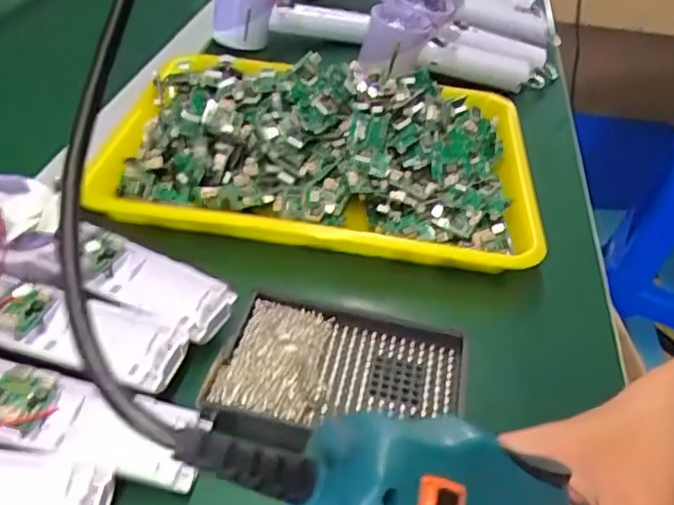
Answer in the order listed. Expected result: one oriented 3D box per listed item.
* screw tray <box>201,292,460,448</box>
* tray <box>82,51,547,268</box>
[{"bbox_3d":[0.002,0.071,0.347,0.133,0.014,0.092,11,41,4],"label":"screw tray"},{"bbox_3d":[-0.012,-0.100,0.507,0.350,0.056,0.242,7,41,0],"label":"tray"}]

